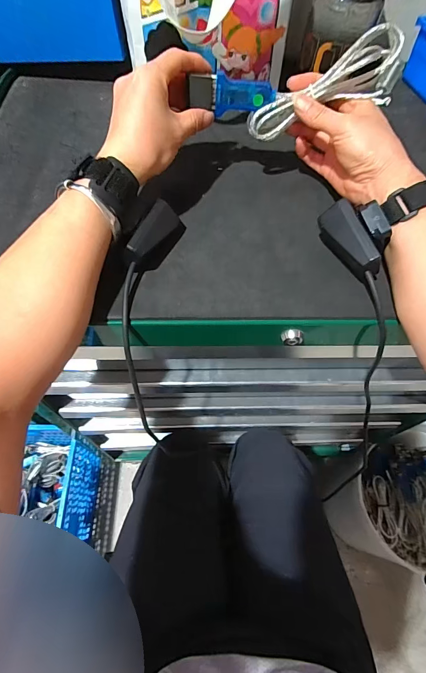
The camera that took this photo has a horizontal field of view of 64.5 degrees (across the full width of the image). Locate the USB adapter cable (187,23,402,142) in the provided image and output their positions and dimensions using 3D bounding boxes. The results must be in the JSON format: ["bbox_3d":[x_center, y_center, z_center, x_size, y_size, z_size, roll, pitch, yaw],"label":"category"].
[{"bbox_3d":[0.077,-0.235,0.325,0.188,0.059,0.031,-6,60,9],"label":"USB adapter cable"}]

